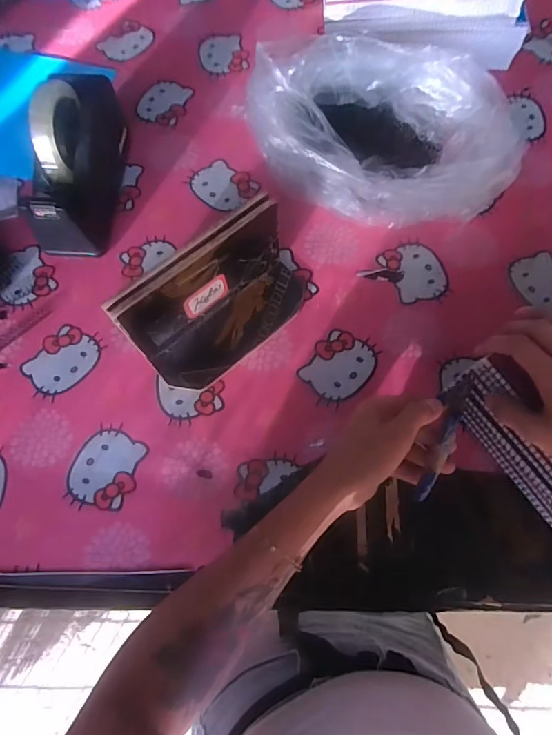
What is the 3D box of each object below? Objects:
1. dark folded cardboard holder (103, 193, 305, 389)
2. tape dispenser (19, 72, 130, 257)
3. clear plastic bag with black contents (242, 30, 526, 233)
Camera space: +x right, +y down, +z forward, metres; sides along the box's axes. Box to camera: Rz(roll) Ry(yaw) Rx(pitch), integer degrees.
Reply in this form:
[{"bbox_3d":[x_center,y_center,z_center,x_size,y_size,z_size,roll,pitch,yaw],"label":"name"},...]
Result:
[{"bbox_3d":[-0.056,-0.071,0.483,0.193,0.122,0.083,-41,74,-12],"label":"dark folded cardboard holder"},{"bbox_3d":[-0.241,-0.253,0.549,0.075,0.123,0.212,2,70,2],"label":"tape dispenser"},{"bbox_3d":[0.135,-0.281,0.560,0.322,0.110,0.199,3,70,3],"label":"clear plastic bag with black contents"}]

